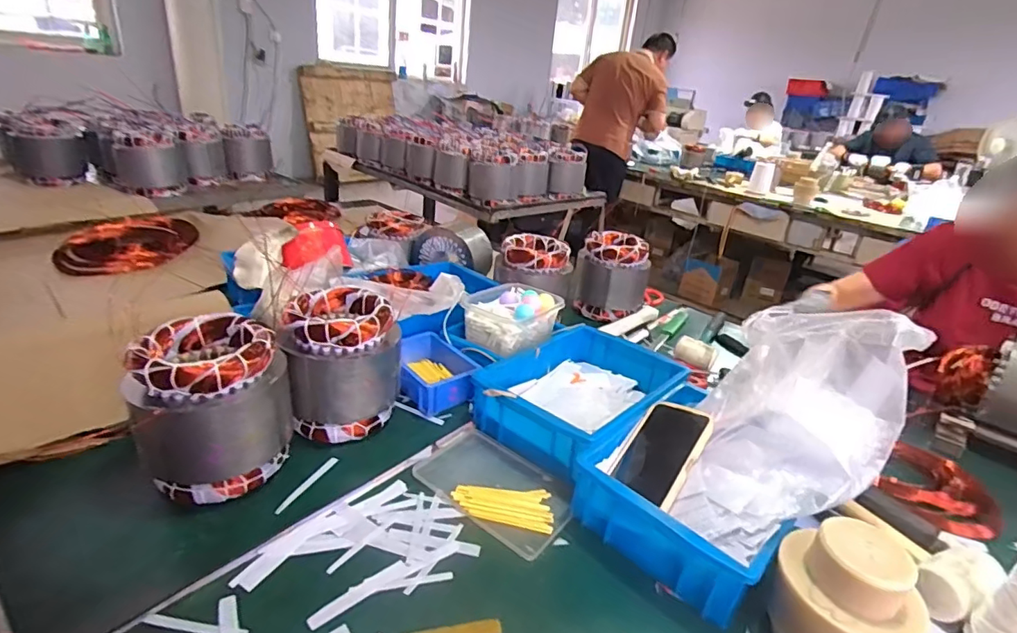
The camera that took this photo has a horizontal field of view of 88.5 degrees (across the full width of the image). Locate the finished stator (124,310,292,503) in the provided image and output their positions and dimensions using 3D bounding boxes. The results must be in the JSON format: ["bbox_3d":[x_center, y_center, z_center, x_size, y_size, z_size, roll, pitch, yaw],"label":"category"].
[{"bbox_3d":[-0.323,0.100,0.577,0.146,0.166,0.132,-10,31,-30],"label":"finished stator"}]

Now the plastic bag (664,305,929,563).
[{"bbox_3d":[0.287,0.098,0.546,0.224,0.206,0.183,-17,34,-41],"label":"plastic bag"}]

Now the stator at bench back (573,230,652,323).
[{"bbox_3d":[0.224,-0.085,1.128,0.152,0.163,0.124,13,26,14],"label":"stator at bench back"}]

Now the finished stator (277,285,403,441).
[{"bbox_3d":[-0.217,0.061,0.692,0.136,0.171,0.126,-2,28,-17],"label":"finished stator"}]

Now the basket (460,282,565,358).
[{"bbox_3d":[0.003,-0.006,0.859,0.129,0.061,0.163,20,28,26],"label":"basket"}]

